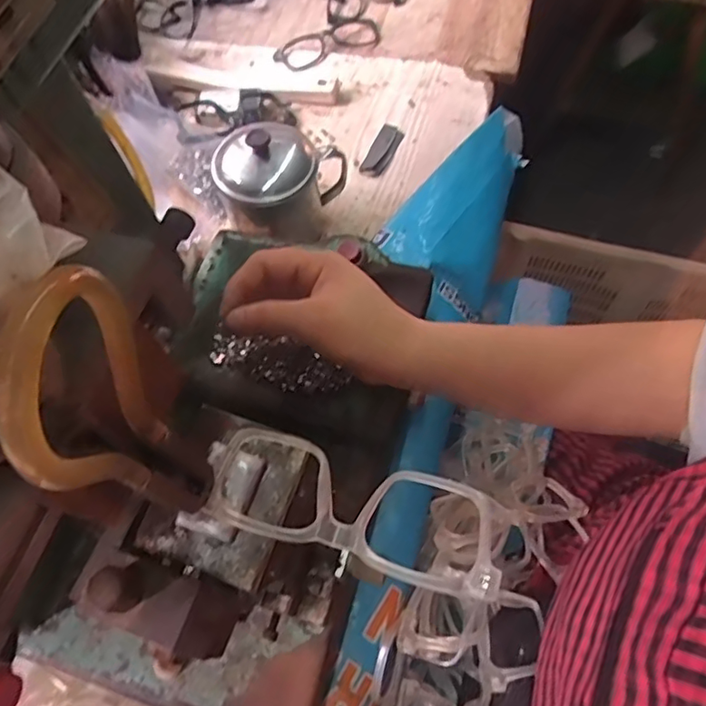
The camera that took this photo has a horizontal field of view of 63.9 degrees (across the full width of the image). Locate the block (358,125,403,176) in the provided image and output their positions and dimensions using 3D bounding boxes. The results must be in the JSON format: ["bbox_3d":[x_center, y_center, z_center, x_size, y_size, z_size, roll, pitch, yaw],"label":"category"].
[{"bbox_3d":[0.031,-0.220,0.614,0.023,0.010,0.071,24,67,13],"label":"block"}]

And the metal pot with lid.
[{"bbox_3d":[-0.073,-0.161,0.532,0.093,0.118,0.110,34,70,17],"label":"metal pot with lid"}]

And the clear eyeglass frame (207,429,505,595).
[{"bbox_3d":[0.000,0.069,0.257,0.134,0.015,0.046,15,65,9],"label":"clear eyeglass frame"}]

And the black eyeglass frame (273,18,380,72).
[{"bbox_3d":[-0.032,-0.392,0.715,0.136,0.010,0.069,-28,66,-11],"label":"black eyeglass frame"}]

